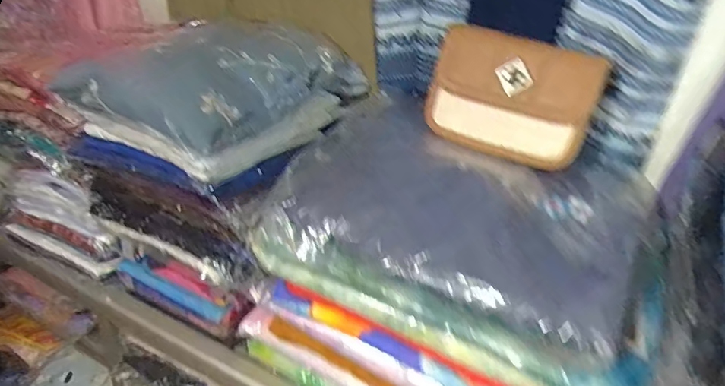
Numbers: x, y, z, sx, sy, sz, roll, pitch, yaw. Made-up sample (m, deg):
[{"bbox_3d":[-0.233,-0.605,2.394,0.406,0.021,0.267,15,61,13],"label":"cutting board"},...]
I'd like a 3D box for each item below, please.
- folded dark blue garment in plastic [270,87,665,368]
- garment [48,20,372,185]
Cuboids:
[{"bbox_3d":[0.114,-0.008,0.596,0.387,0.057,0.298,19,33,22],"label":"folded dark blue garment in plastic"},{"bbox_3d":[-0.183,-0.149,0.699,0.259,0.117,0.324,19,33,22],"label":"garment"}]

